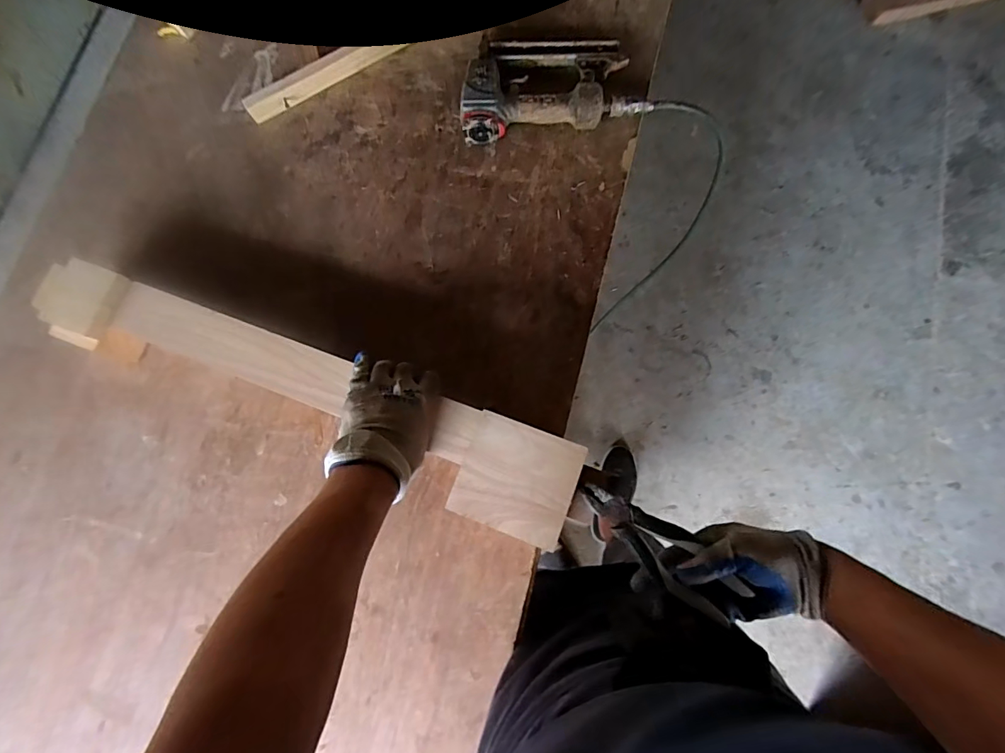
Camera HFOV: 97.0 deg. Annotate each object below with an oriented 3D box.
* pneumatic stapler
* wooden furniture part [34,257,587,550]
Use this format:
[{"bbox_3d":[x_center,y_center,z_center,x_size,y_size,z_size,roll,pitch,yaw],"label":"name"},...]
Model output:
[{"bbox_3d":[0.065,-0.420,0.638,0.251,0.056,0.149,-6,80,0],"label":"pneumatic stapler"},{"bbox_3d":[-0.239,0.018,0.519,0.661,0.070,0.109,20,81,8],"label":"wooden furniture part"}]

